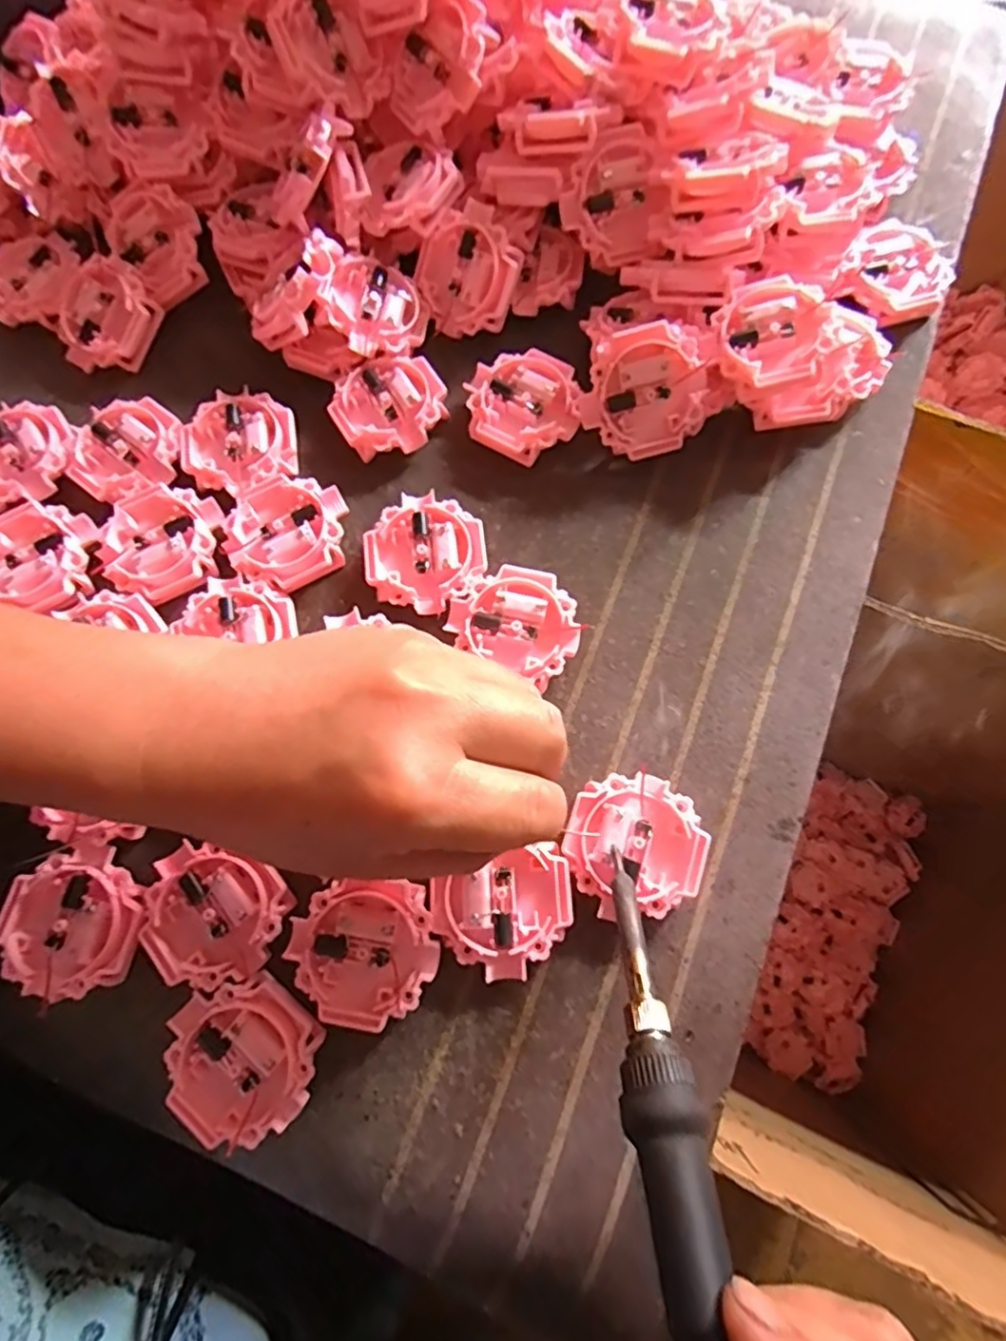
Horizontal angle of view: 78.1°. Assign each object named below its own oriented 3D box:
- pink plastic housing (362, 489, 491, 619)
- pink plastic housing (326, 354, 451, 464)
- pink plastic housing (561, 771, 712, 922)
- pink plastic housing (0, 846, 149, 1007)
[{"bbox_3d":[-0.034,-0.051,0.277,0.051,0.016,0.054,-8,74,0],"label":"pink plastic housing"},{"bbox_3d":[-0.053,-0.125,0.298,0.052,0.016,0.046,-33,76,-6],"label":"pink plastic housing"},{"bbox_3d":[0.051,0.068,0.241,0.051,0.014,0.052,-1,74,2],"label":"pink plastic housing"},{"bbox_3d":[-0.164,0.097,0.236,0.049,0.008,0.051,-1,74,2],"label":"pink plastic housing"}]

